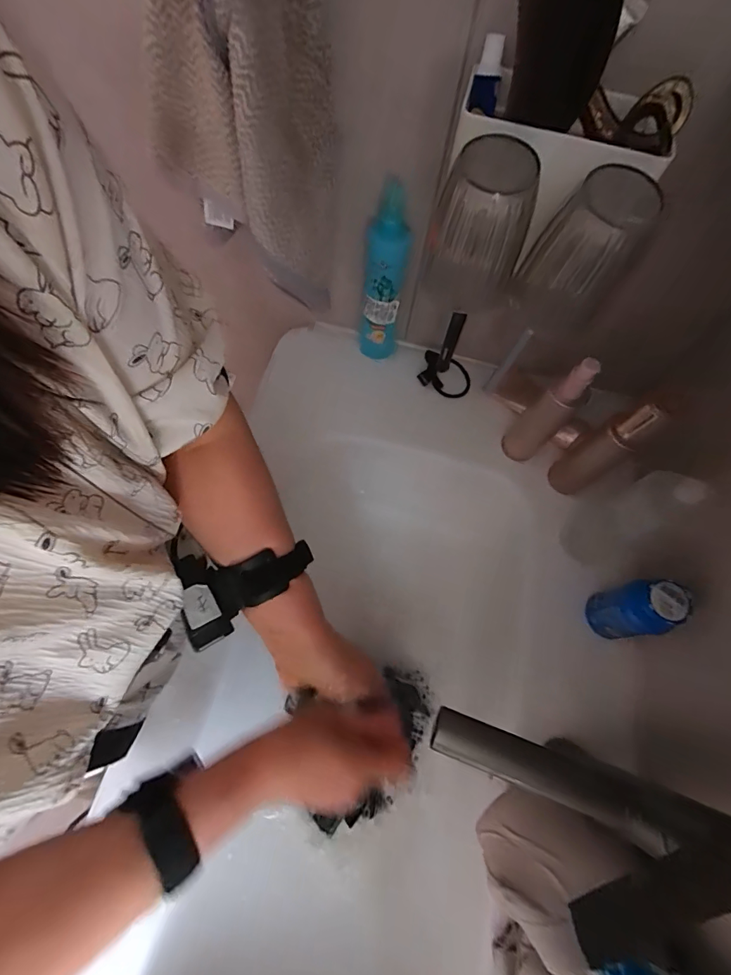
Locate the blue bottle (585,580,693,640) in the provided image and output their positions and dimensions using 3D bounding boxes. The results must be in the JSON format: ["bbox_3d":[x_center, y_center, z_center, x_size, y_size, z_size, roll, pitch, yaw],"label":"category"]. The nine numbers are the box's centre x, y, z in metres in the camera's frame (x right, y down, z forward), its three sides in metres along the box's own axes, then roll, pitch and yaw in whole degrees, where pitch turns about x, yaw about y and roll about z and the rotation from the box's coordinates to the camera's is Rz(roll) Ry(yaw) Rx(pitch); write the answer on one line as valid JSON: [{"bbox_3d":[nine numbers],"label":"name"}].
[{"bbox_3d":[0.256,0.117,0.399,0.043,0.112,0.048,-1,69,-4],"label":"blue bottle"}]

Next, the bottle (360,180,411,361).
[{"bbox_3d":[0.020,-0.227,0.475,0.047,0.197,0.044,8,68,0],"label":"bottle"}]

